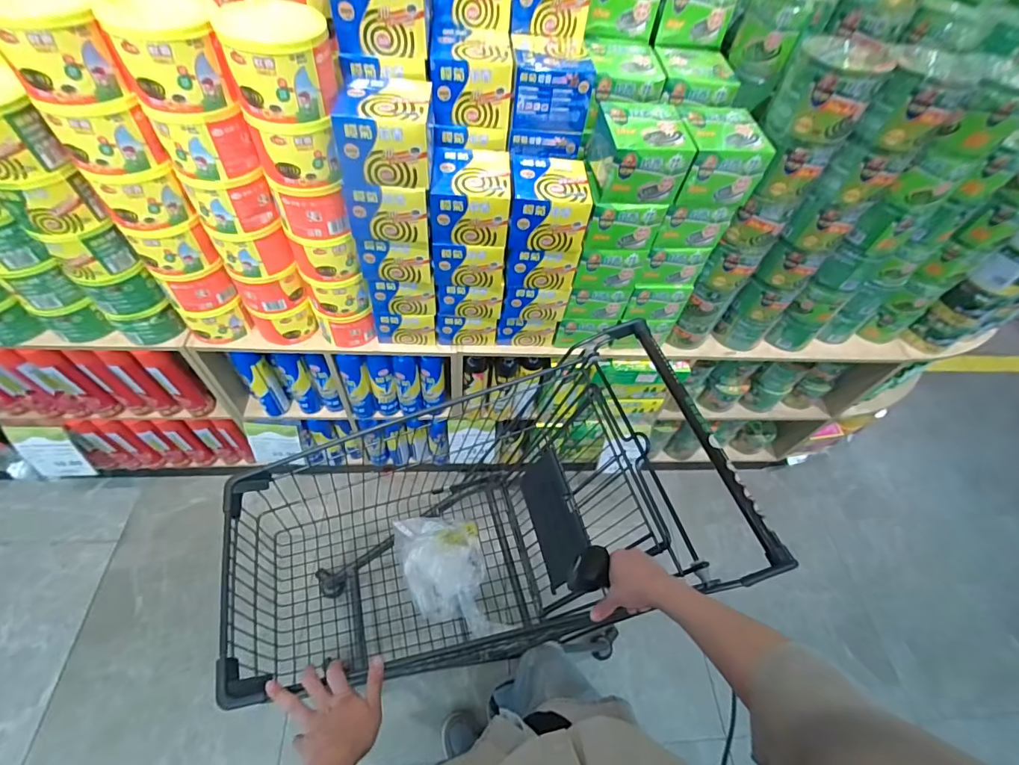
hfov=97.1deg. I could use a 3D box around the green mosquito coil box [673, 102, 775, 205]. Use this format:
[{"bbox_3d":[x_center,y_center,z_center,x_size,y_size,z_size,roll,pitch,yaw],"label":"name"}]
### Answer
[{"bbox_3d":[0.356,-0.405,0.803,0.130,0.114,0.153,-2,54,-7],"label":"green mosquito coil box"}]

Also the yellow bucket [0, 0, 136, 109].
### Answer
[{"bbox_3d":[-0.610,-0.460,0.613,0.123,0.111,0.134,-23,59,-21],"label":"yellow bucket"}]

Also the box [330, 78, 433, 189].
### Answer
[{"bbox_3d":[-0.197,-0.400,0.717,0.142,0.109,0.143,1,54,-4],"label":"box"}]

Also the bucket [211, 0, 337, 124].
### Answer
[{"bbox_3d":[-0.323,-0.451,0.634,0.132,0.110,0.132,-19,58,-18],"label":"bucket"}]

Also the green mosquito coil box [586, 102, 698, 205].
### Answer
[{"bbox_3d":[0.219,-0.402,0.782,0.136,0.108,0.160,-2,54,-7],"label":"green mosquito coil box"}]

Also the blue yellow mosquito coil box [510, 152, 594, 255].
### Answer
[{"bbox_3d":[0.072,-0.335,0.846,0.141,0.120,0.154,2,53,-4],"label":"blue yellow mosquito coil box"}]

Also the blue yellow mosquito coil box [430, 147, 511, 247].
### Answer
[{"bbox_3d":[-0.071,-0.341,0.827,0.136,0.109,0.141,0,54,-5],"label":"blue yellow mosquito coil box"}]

